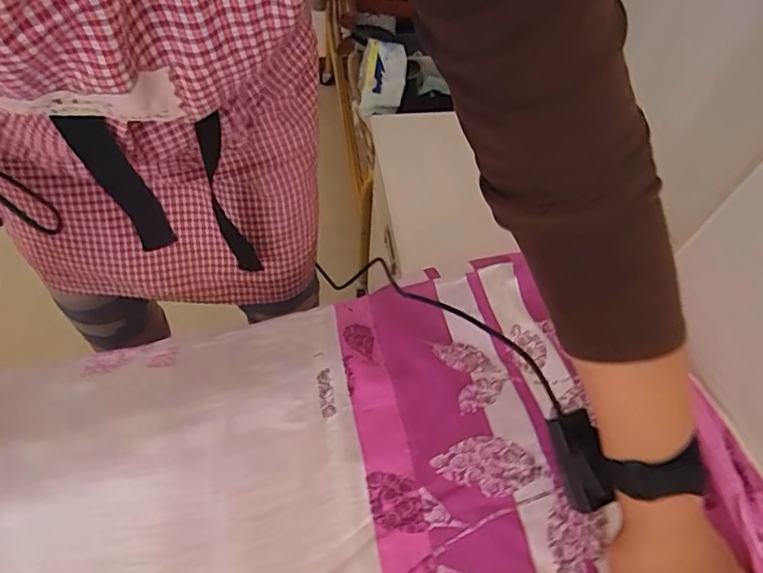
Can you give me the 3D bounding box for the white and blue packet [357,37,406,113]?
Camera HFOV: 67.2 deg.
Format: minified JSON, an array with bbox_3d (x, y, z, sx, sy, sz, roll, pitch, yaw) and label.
[{"bbox_3d":[0.003,-0.378,1.035,0.076,0.029,0.131,7,88,-8],"label":"white and blue packet"}]

